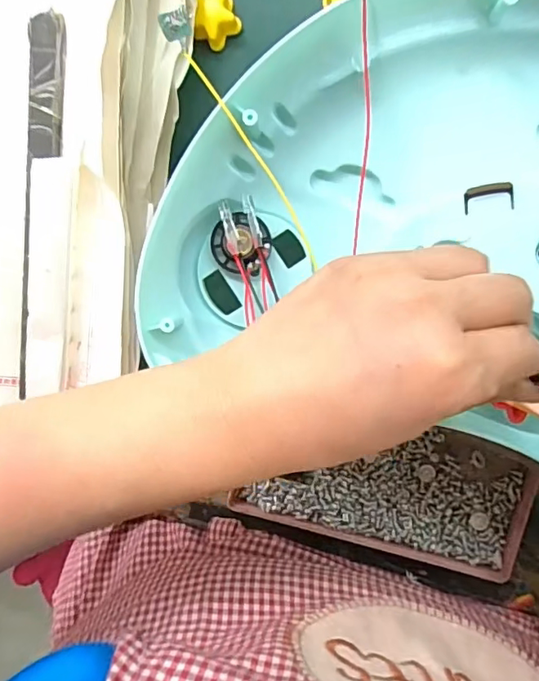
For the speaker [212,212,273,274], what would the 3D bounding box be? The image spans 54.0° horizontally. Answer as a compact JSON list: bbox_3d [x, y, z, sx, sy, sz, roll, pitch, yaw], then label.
[{"bbox_3d":[-0.013,-0.045,0.243,0.027,0.008,0.027,2,96,2],"label":"speaker"}]

